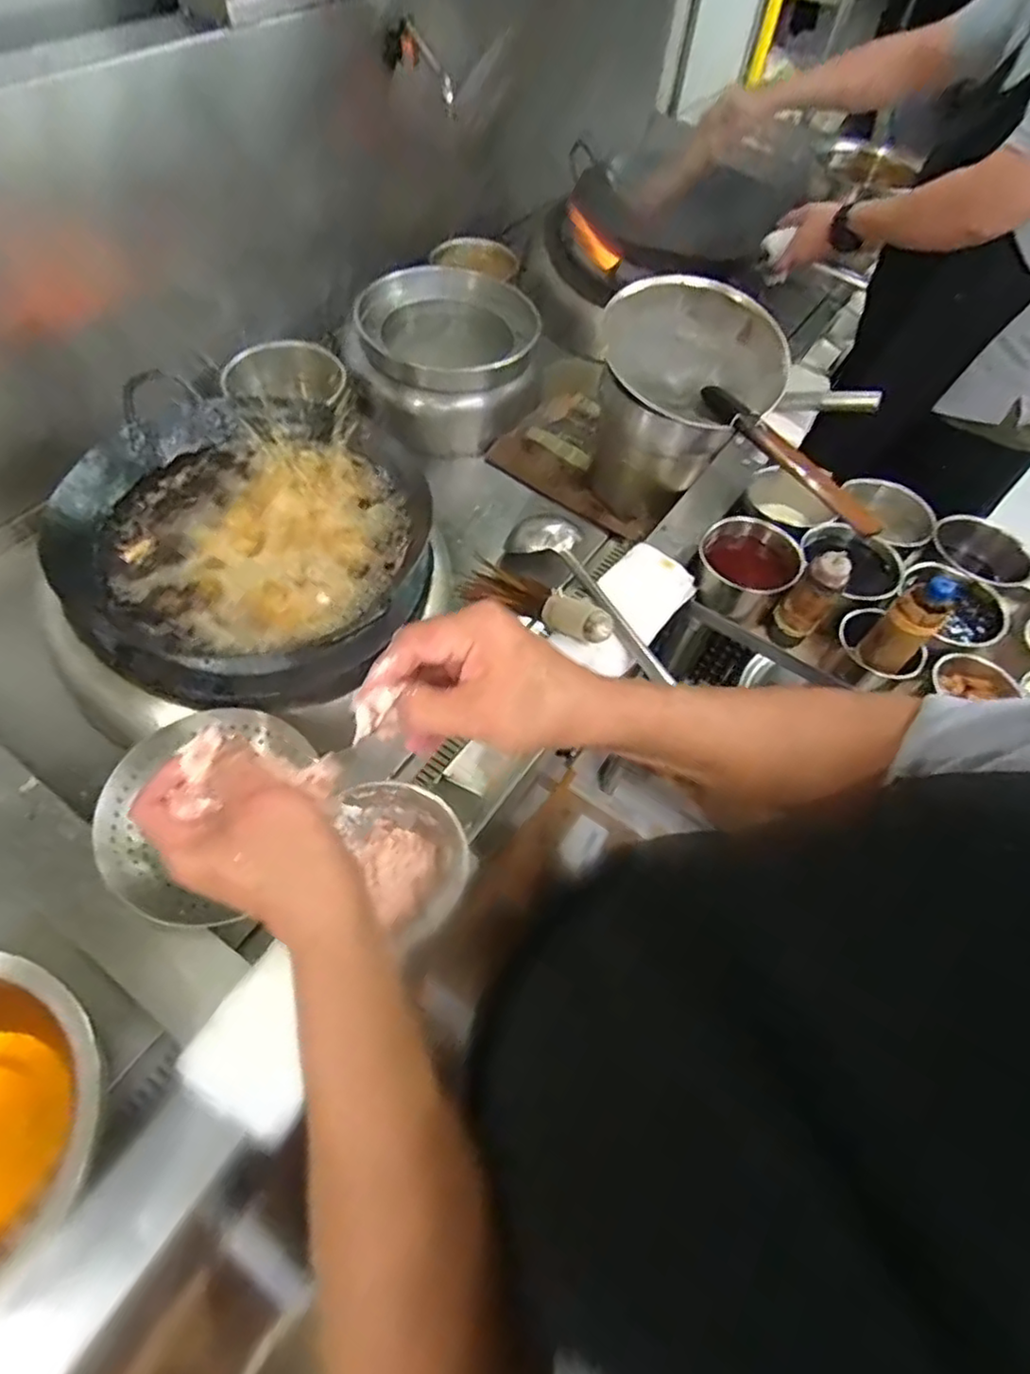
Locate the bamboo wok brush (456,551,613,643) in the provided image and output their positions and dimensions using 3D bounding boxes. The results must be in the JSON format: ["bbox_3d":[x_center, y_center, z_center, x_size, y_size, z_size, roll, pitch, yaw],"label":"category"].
[{"bbox_3d":[0.030,-0.123,0.951,0.261,0.051,0.069,28,56,38],"label":"bamboo wok brush"}]

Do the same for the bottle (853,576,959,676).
[{"bbox_3d":[0.550,-0.093,0.909,0.066,0.151,0.055,38,62,19],"label":"bottle"}]

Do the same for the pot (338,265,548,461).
[{"bbox_3d":[-0.127,-0.624,1.252,0.343,0.183,0.284,9,56,1],"label":"pot"}]

